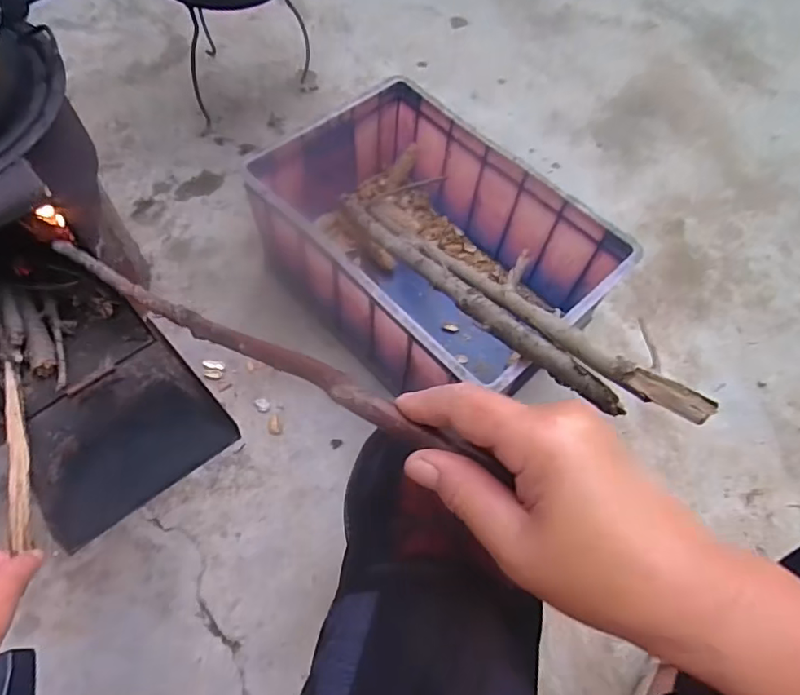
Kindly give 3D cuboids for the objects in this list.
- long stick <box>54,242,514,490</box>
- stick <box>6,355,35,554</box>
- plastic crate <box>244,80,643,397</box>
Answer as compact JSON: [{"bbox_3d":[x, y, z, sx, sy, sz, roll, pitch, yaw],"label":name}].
[{"bbox_3d":[-0.158,-0.024,0.394,0.542,0.022,0.016,19,57,41],"label":"long stick"},{"bbox_3d":[-0.374,0.095,0.528,0.018,0.018,0.241,-26,48,-17],"label":"stick"},{"bbox_3d":[0.048,-0.154,0.879,0.504,0.229,0.363,43,66,16],"label":"plastic crate"}]

